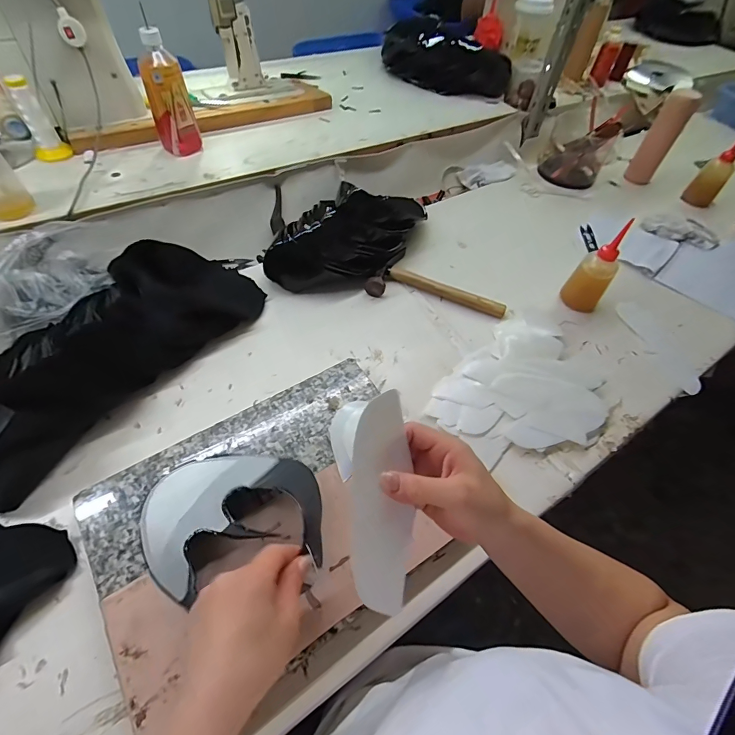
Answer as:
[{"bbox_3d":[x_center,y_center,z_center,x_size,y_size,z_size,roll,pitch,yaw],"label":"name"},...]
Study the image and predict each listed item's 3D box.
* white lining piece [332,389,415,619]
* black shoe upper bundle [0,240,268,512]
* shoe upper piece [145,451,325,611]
[{"bbox_3d":[0.012,0.101,0.306,0.061,0.010,0.155,-9,91,-25],"label":"white lining piece"},{"bbox_3d":[-0.344,-0.051,0.559,0.171,0.112,0.426,33,57,18],"label":"black shoe upper bundle"},{"bbox_3d":[-0.147,0.158,0.423,0.179,0.053,0.165,-13,55,-15],"label":"shoe upper piece"}]

